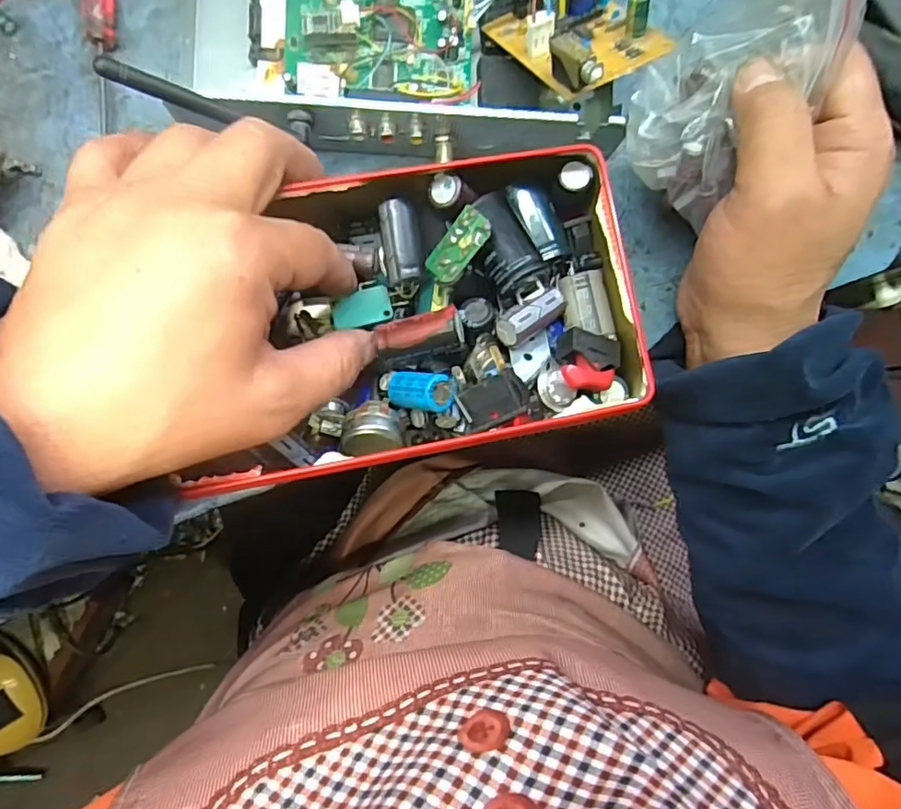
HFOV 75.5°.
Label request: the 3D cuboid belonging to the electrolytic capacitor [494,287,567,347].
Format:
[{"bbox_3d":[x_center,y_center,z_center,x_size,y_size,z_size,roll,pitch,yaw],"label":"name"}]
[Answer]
[{"bbox_3d":[0.038,-0.040,0.262,0.035,0.013,0.014,-32,88,-21],"label":"electrolytic capacitor"}]

